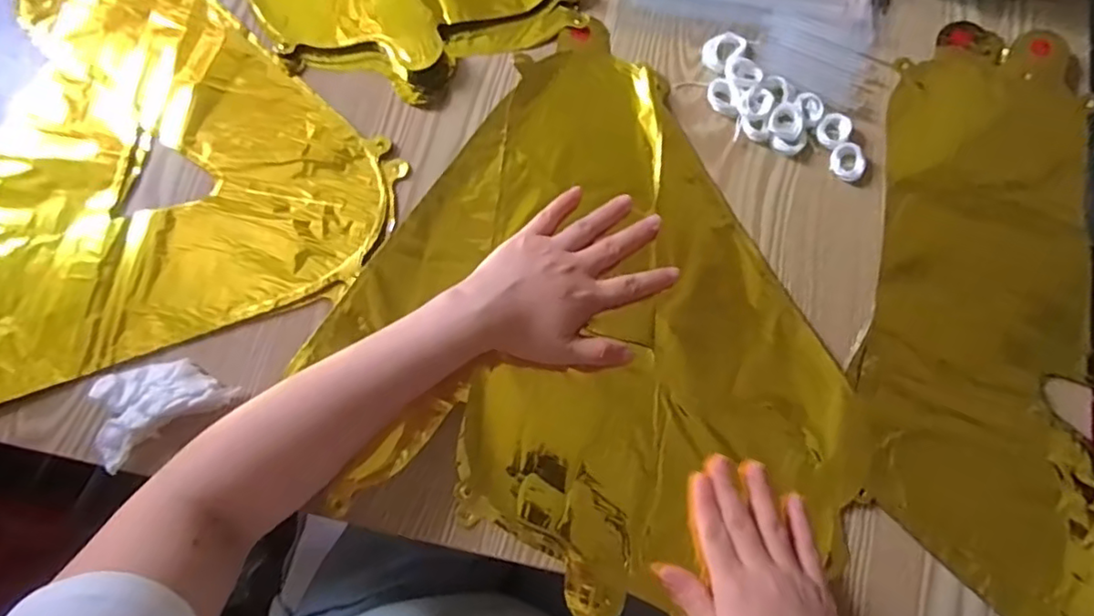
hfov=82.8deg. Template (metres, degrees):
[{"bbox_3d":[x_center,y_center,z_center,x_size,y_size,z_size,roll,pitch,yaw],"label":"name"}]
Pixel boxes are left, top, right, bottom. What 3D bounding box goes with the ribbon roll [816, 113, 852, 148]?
[{"bbox_3d":[0.222,-0.138,0.479,0.028,0.005,0.023,-35,79,-9],"label":"ribbon roll"}]

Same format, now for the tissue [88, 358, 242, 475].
[{"bbox_3d":[-0.261,0.059,0.410,0.086,0.017,0.055,-32,79,-9],"label":"tissue"}]

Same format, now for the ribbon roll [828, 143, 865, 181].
[{"bbox_3d":[0.231,-0.112,0.474,0.027,0.006,0.028,0,76,-1],"label":"ribbon roll"}]

